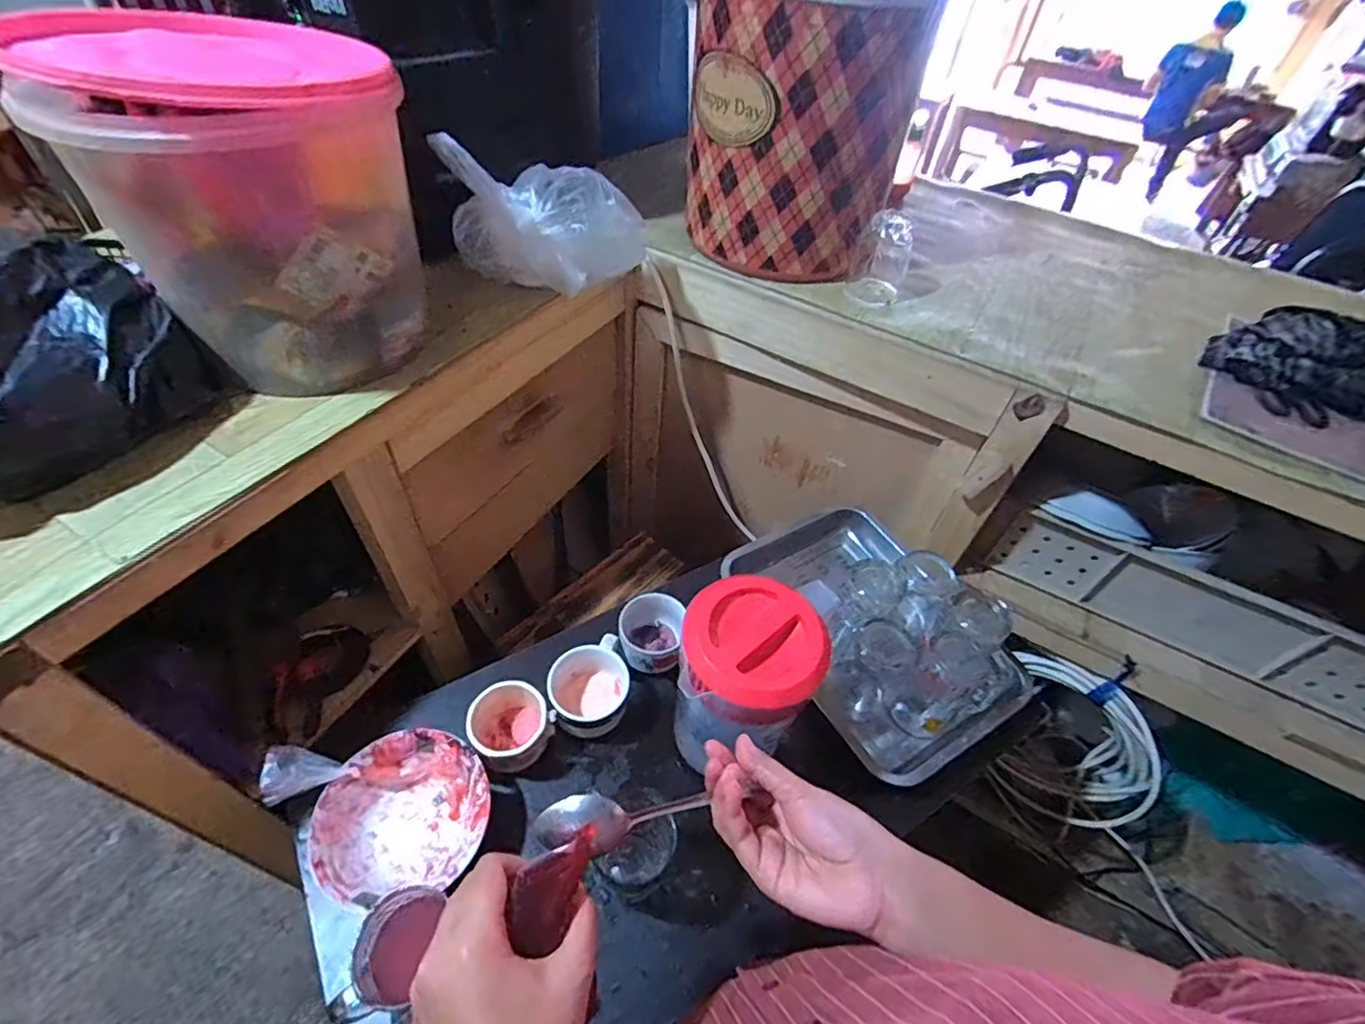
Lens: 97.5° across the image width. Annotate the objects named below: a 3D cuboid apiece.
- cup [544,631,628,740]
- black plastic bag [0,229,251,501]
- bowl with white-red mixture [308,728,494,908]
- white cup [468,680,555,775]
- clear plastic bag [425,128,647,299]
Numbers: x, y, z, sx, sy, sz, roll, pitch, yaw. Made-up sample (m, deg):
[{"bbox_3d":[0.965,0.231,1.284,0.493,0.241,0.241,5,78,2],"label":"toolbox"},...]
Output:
[{"bbox_3d":[-0.103,0.195,0.665,0.089,0.064,0.096,-15,53,-17],"label":"cup"},{"bbox_3d":[-0.527,-0.119,0.468,0.191,0.113,0.218,27,53,16],"label":"black plastic bag"},{"bbox_3d":[-0.265,0.292,0.573,0.154,0.049,0.146,-10,52,-13],"label":"bowl with white-red mixture"},{"bbox_3d":[-0.185,0.225,0.629,0.089,0.066,0.077,26,53,15],"label":"white cup"},{"bbox_3d":[-0.142,-0.325,0.669,0.217,0.127,0.103,-14,53,-17],"label":"clear plastic bag"}]

